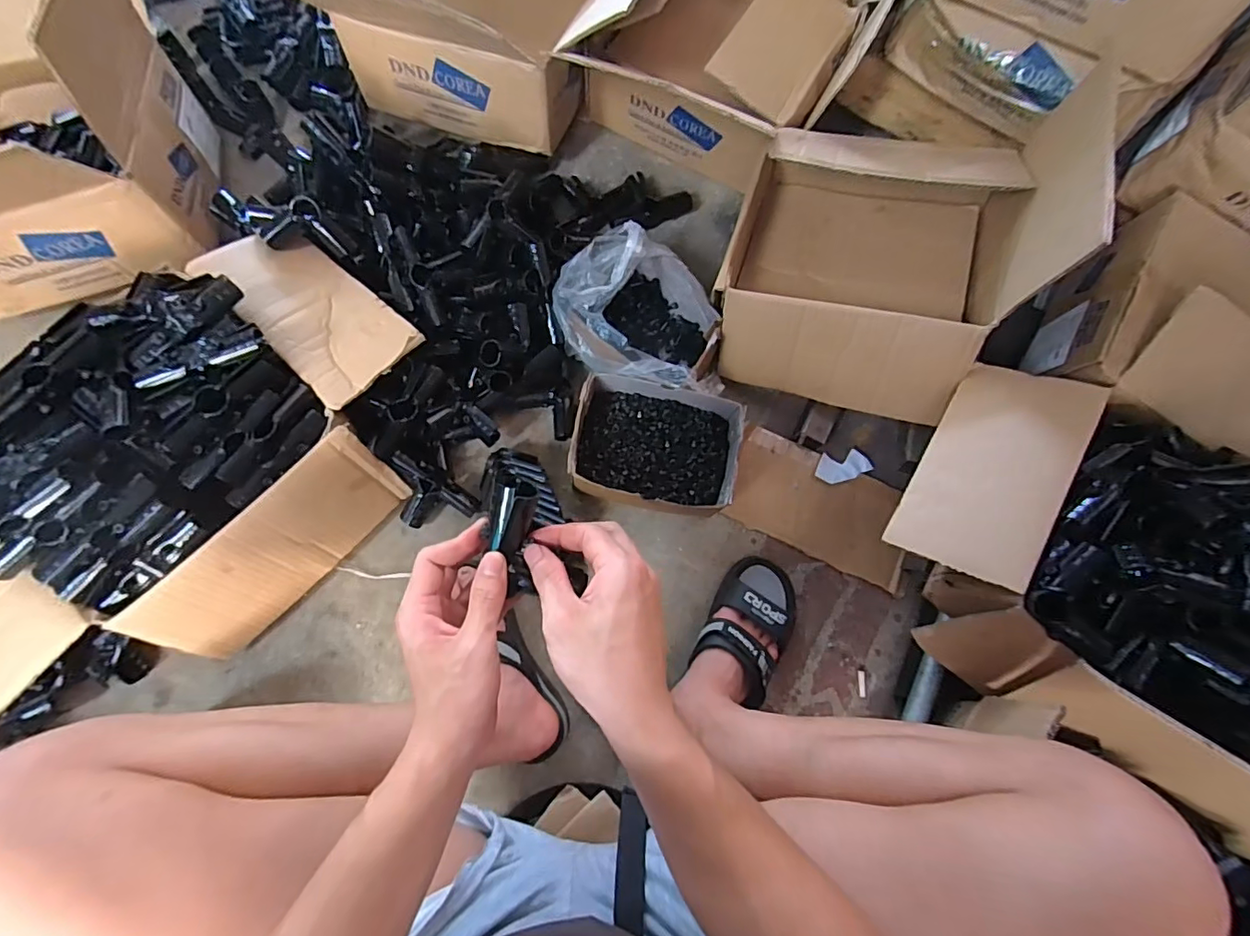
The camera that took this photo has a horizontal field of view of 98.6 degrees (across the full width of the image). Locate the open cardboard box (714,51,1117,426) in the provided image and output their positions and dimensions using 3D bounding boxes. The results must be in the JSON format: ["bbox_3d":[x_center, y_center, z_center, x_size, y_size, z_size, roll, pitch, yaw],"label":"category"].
[{"bbox_3d":[0.317,-0.298,0.664,0.322,0.268,0.364,23,76,2],"label":"open cardboard box"}]

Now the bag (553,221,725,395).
[{"bbox_3d":[0.033,-0.196,0.737,0.239,0.140,0.197,34,77,4],"label":"bag"}]

